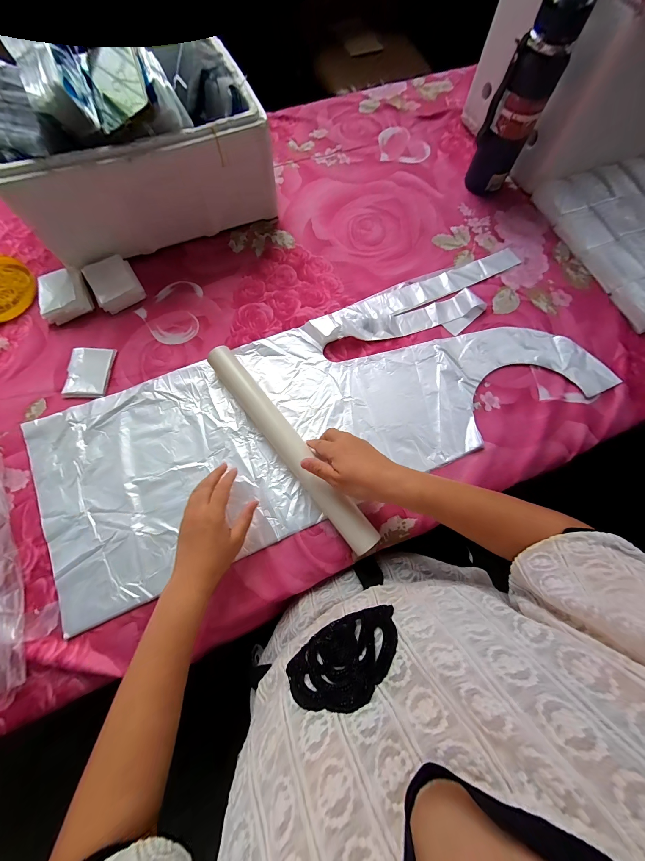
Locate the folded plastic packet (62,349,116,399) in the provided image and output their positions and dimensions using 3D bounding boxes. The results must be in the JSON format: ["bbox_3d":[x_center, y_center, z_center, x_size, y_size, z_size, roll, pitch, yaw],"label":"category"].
[{"bbox_3d":[-0.376,-0.095,0.466,0.067,0.007,0.089,-1,74,-1],"label":"folded plastic packet"}]

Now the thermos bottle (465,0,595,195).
[{"bbox_3d":[0.334,-0.553,0.506,0.085,0.242,0.065,27,75,7],"label":"thermos bottle"}]

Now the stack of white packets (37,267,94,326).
[{"bbox_3d":[-0.433,-0.229,0.486,0.072,0.030,0.089,-15,74,-5],"label":"stack of white packets"}]

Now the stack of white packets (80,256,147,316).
[{"bbox_3d":[-0.364,-0.257,0.505,0.075,0.033,0.086,-31,77,-9],"label":"stack of white packets"}]

